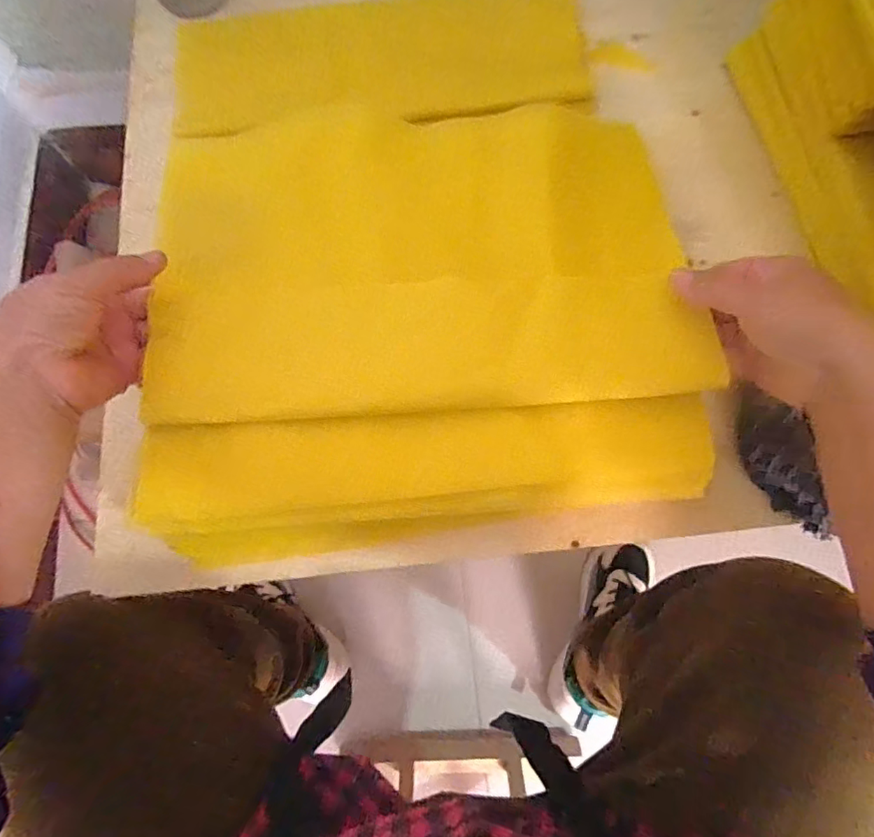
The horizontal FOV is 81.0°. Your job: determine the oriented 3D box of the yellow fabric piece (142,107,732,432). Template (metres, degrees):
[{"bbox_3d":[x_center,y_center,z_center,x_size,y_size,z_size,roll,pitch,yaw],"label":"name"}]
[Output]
[{"bbox_3d":[-0.010,-0.114,0.348,0.343,0.031,0.226,-5,75,-2],"label":"yellow fabric piece"}]

